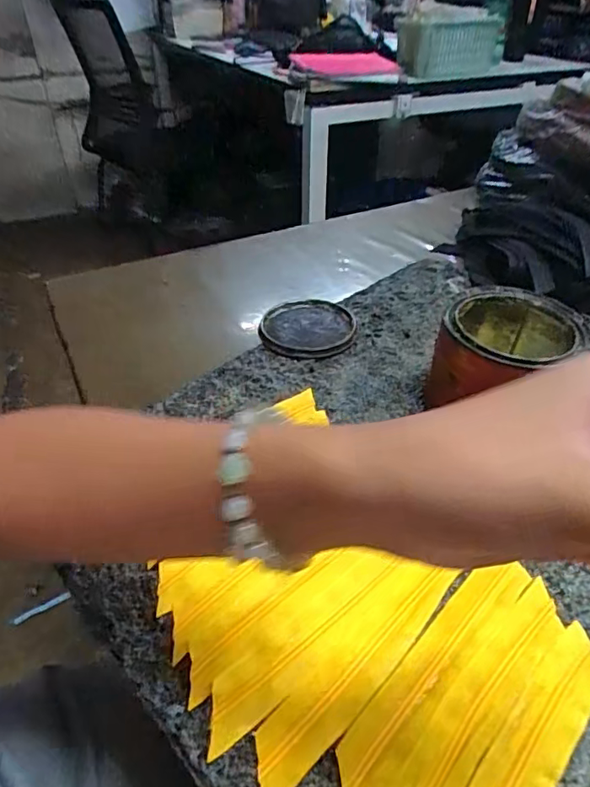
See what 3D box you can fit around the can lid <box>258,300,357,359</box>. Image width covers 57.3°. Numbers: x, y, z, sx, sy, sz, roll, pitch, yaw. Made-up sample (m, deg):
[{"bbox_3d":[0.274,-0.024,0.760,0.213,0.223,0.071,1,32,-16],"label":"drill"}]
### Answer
[{"bbox_3d":[0.013,-0.065,0.528,0.090,0.010,0.088,-2,42,2],"label":"can lid"}]

